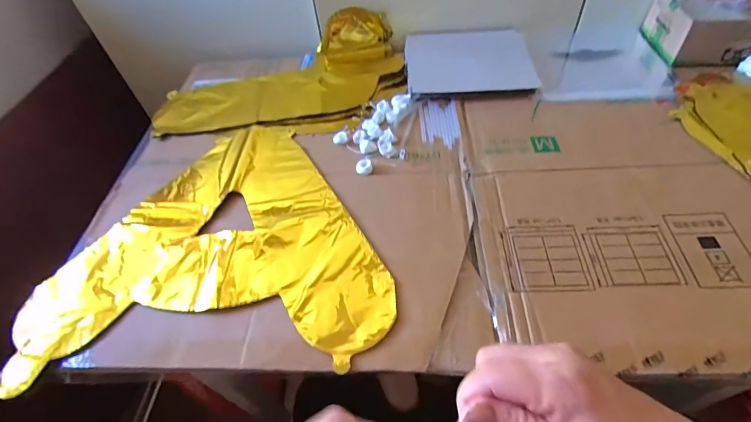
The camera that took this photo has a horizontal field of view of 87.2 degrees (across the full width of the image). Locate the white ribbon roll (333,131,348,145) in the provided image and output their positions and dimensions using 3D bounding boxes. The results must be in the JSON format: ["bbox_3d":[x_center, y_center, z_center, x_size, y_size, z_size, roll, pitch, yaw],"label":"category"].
[{"bbox_3d":[-0.050,-0.104,0.559,0.020,0.010,0.018,-12,51,-4],"label":"white ribbon roll"}]

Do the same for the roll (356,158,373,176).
[{"bbox_3d":[-0.015,-0.058,0.516,0.021,0.009,0.021,-3,51,4],"label":"roll"}]

